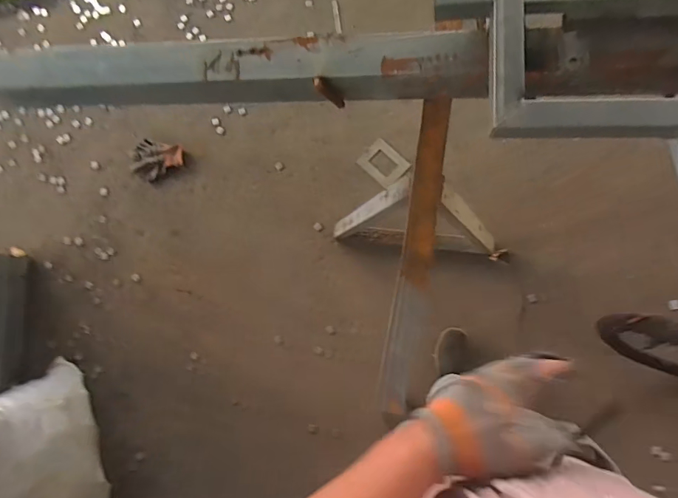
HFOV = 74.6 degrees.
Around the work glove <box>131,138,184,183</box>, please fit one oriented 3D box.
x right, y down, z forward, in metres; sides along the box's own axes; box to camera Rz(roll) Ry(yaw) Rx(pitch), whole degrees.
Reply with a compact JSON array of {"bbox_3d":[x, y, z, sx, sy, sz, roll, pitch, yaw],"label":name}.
[{"bbox_3d":[-0.619,-0.296,1.520,0.168,0.048,0.137,9,82,8],"label":"work glove"}]

